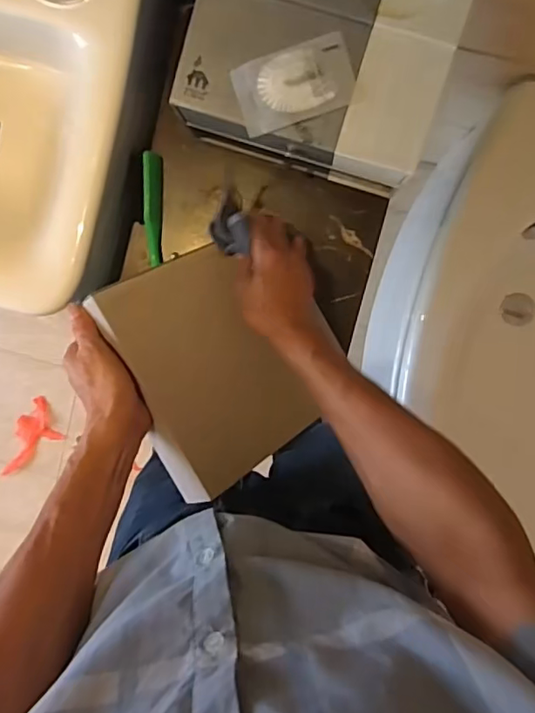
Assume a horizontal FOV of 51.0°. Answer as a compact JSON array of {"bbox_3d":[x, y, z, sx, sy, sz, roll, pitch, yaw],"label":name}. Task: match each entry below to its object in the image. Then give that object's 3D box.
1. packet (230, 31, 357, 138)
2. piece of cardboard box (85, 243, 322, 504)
[{"bbox_3d":[0.027,-0.259,0.537,0.112,0.005,0.068,-19,95,5],"label":"packet"},{"bbox_3d":[-0.057,0.012,0.542,0.148,0.015,0.213,-27,95,-11],"label":"piece of cardboard box"}]

